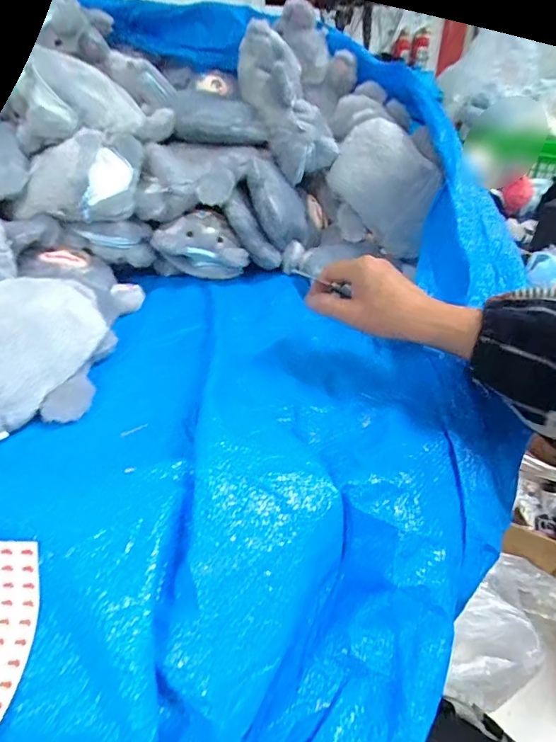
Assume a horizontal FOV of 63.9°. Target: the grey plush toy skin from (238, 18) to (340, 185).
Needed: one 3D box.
[{"bbox_3d":[0.003,-0.333,0.559,0.087,0.174,0.053,-16,18,45],"label":"grey plush toy skin"}]

